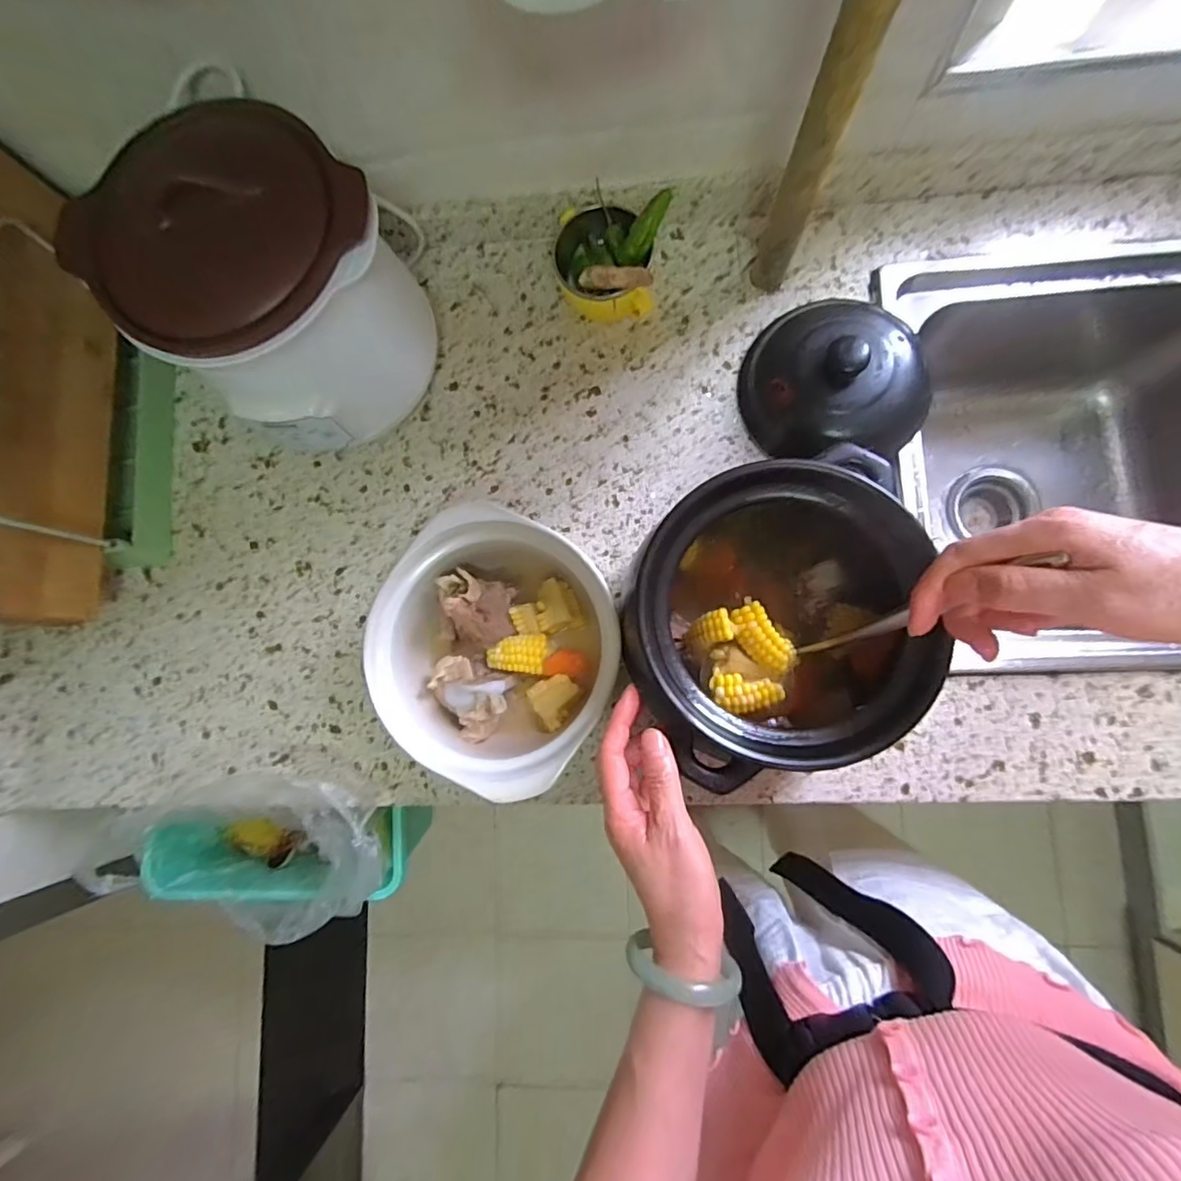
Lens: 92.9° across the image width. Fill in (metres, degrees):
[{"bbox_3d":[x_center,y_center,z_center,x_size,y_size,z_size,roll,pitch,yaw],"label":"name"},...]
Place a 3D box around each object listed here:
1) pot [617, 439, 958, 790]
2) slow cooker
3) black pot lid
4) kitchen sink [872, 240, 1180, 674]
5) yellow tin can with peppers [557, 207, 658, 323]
[{"bbox_3d":[0.137,0.022,0.436,0.191,0.145,0.197,-15,82,4],"label":"pot"},{"bbox_3d":[-0.254,-0.244,0.469,0.163,0.193,0.188,43,89,9],"label":"slow cooker"},{"bbox_3d":[0.227,-0.214,0.517,0.161,0.066,0.156,-1,83,6],"label":"black pot lid"},{"bbox_3d":[0.667,-0.167,0.623,0.719,0.258,0.440,-8,82,5],"label":"kitchen sink"},{"bbox_3d":[0.014,-0.320,0.555,0.097,0.057,0.109,4,83,6],"label":"yellow tin can with peppers"}]

